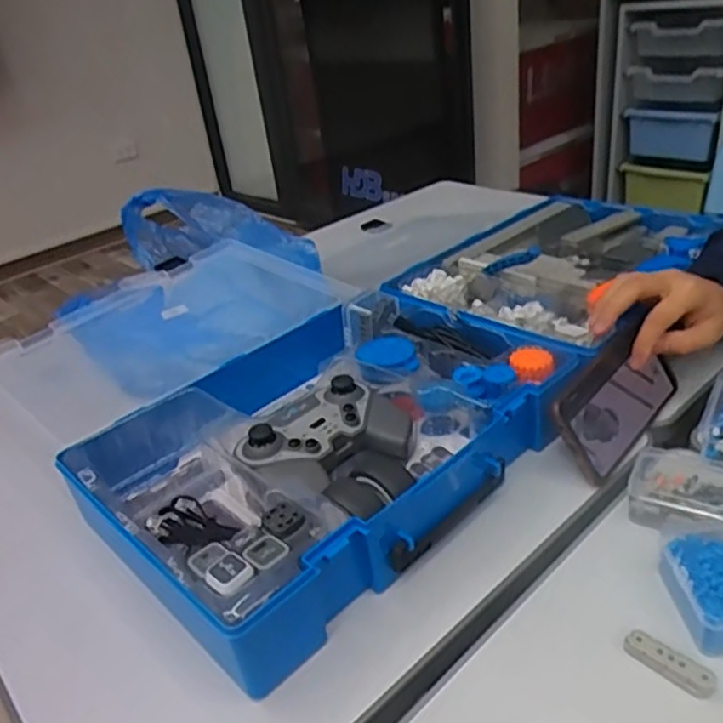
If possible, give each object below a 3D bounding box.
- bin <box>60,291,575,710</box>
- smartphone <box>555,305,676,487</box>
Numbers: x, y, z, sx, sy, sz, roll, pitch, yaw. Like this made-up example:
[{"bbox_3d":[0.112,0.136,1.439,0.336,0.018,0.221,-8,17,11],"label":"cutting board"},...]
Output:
[{"bbox_3d":[-0.033,0.061,0.567,0.359,0.072,0.281,-30,37,-33],"label":"bin"},{"bbox_3d":[0.215,0.030,0.561,0.159,0.079,0.012,-37,7,-37],"label":"smartphone"}]

